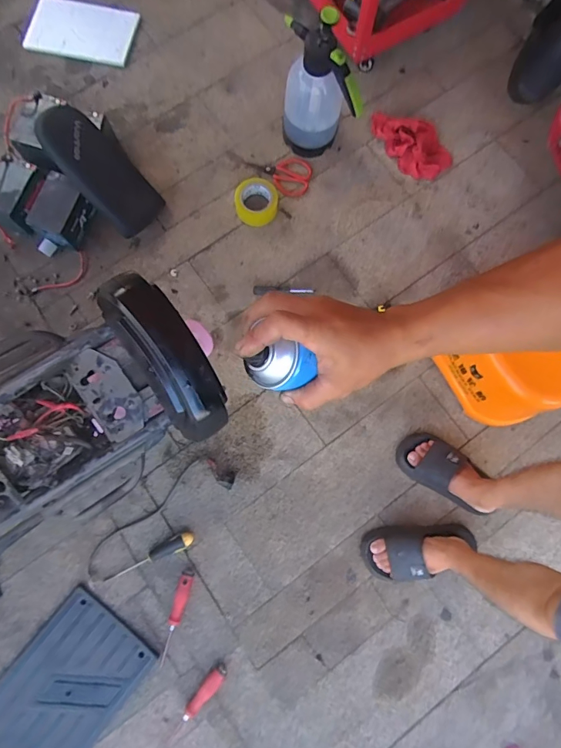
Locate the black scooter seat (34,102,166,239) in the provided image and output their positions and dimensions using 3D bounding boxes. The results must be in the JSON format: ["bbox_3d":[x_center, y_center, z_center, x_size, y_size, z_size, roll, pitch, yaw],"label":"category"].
[{"bbox_3d":[-0.438,-0.499,1.088,0.150,0.045,0.310,-51,120,-12],"label":"black scooter seat"}]

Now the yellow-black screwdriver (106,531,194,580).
[{"bbox_3d":[-0.297,0.411,0.994,0.211,0.031,0.037,-22,81,-6],"label":"yellow-black screwdriver"}]

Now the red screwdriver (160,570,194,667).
[{"bbox_3d":[-0.234,0.544,0.984,0.031,0.032,0.200,16,79,1],"label":"red screwdriver"}]

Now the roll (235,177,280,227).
[{"bbox_3d":[-0.063,-0.452,1.155,0.111,0.049,0.113,0,79,-2],"label":"roll"}]

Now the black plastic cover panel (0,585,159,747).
[{"bbox_3d":[-0.489,0.705,0.956,0.241,0.019,0.409,38,80,5],"label":"black plastic cover panel"}]

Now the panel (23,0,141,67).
[{"bbox_3d":[-0.551,-0.953,1.219,0.284,0.019,0.167,12,89,0],"label":"panel"}]

